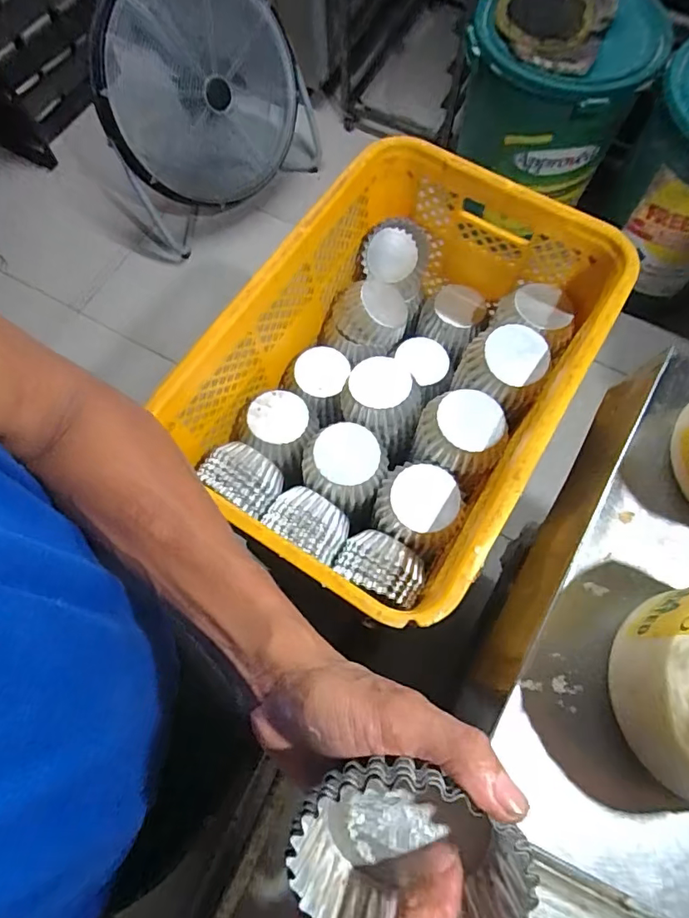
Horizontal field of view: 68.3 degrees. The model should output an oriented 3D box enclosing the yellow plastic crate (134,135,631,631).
[{"bbox_3d":[0.065,-0.105,0.620,0.351,0.210,0.506,31,74,10],"label":"yellow plastic crate"}]

